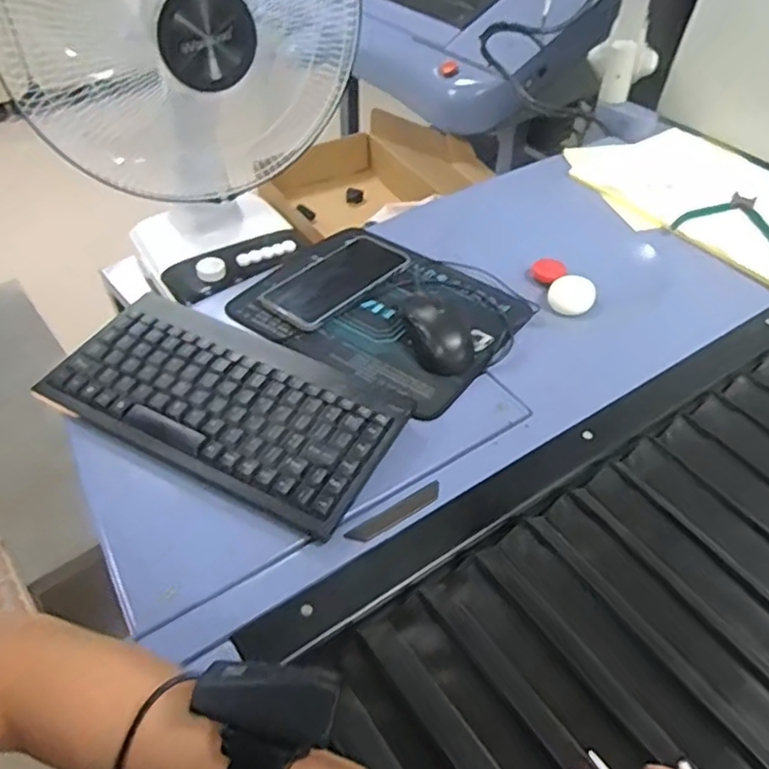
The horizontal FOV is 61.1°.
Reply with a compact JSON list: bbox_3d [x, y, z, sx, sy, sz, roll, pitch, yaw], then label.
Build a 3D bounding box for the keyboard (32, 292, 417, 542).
[{"bbox_3d":[-0.136,0.012,0.557,0.289,0.030,0.146,20,49,18],"label":"keyboard"}]

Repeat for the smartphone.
[{"bbox_3d":[-0.051,-0.112,0.692,0.078,0.016,0.156,35,54,28],"label":"smartphone"}]

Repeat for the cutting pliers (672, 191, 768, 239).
[{"bbox_3d":[0.432,-0.204,0.803,0.124,0.007,0.125,22,49,20],"label":"cutting pliers"}]

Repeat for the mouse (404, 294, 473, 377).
[{"bbox_3d":[0.054,-0.052,0.627,0.049,0.032,0.097,-10,47,-10],"label":"mouse"}]

